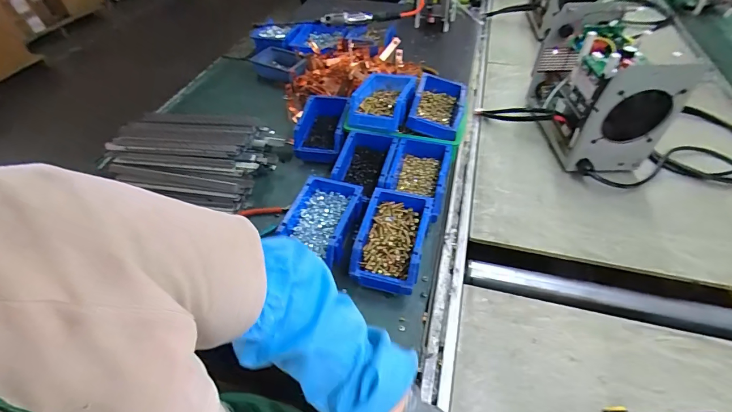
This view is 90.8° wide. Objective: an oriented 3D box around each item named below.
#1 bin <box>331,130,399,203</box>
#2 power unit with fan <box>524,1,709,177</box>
[{"bbox_3d":[-0.001,-0.076,0.705,0.106,0.058,0.148,8,48,10],"label":"bin"},{"bbox_3d":[0.478,-0.249,0.770,0.177,0.235,0.330,1,47,4],"label":"power unit with fan"}]

